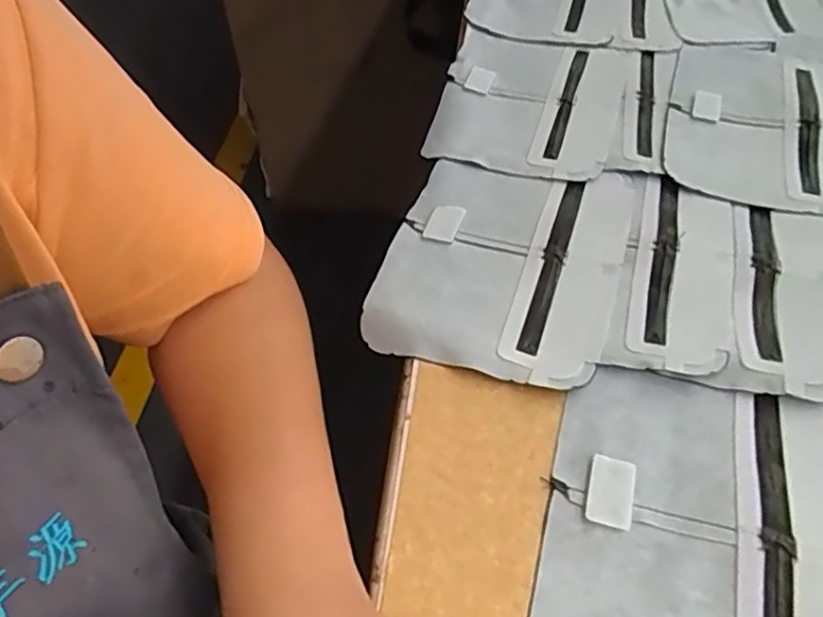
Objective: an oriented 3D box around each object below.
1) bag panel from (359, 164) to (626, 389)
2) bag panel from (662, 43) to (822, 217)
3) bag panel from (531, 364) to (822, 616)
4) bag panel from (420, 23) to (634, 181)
[{"bbox_3d":[0.054,-0.032,0.385,0.128,0.008,0.167,14,51,13],"label":"bag panel"},{"bbox_3d":[0.255,-0.139,0.472,0.130,0.010,0.193,15,51,14],"label":"bag panel"},{"bbox_3d":[0.123,0.100,0.276,0.126,0.004,0.167,12,50,12],"label":"bag panel"},{"bbox_3d":[0.092,-0.161,0.496,0.134,0.010,0.181,10,50,11],"label":"bag panel"}]

